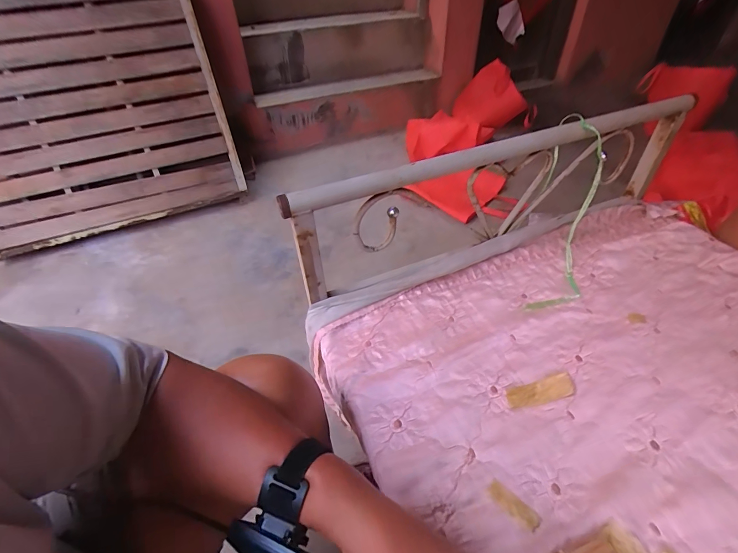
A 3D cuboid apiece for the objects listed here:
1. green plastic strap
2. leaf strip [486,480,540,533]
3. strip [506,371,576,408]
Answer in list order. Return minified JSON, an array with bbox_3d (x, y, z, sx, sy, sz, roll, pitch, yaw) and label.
[{"bbox_3d":[0.326,-0.108,0.658,0.108,0.325,0.102,2,4,7],"label":"green plastic strap"},{"bbox_3d":[0.161,0.257,0.420,0.059,0.004,0.021,36,55,27],"label":"leaf strip"},{"bbox_3d":[0.234,0.157,0.511,0.093,0.007,0.030,-15,68,-6],"label":"strip"}]

